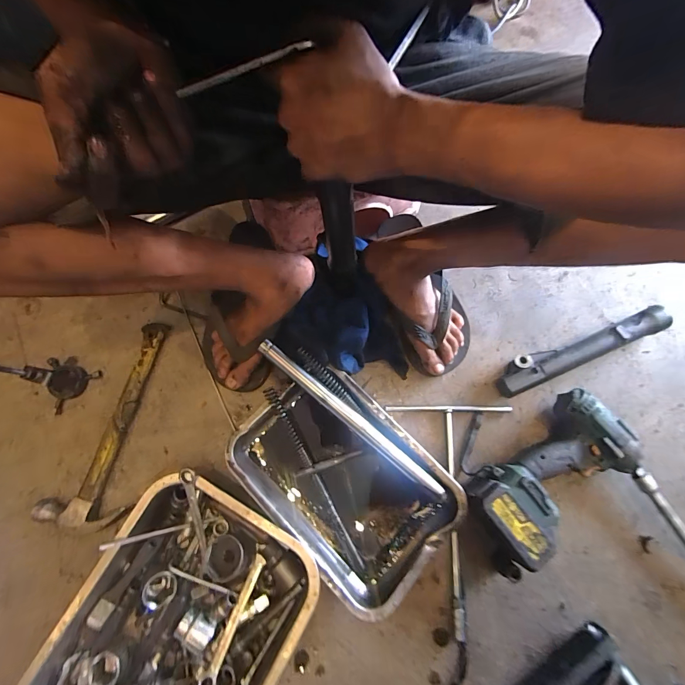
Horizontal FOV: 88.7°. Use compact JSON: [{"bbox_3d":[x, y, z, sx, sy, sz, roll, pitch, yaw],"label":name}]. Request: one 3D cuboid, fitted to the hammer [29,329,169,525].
[{"bbox_3d":[-0.356,0.117,0.545,0.113,0.034,0.311,11,77,4],"label":"hammer"}]

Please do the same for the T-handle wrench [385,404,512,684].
[{"bbox_3d":[0.165,0.277,0.496,0.181,0.017,0.371,-1,76,1],"label":"T-handle wrench"}]

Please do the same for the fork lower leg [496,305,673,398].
[{"bbox_3d":[0.379,0.008,0.558,0.293,0.039,0.052,-23,77,-4],"label":"fork lower leg"}]

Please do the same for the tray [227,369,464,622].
[{"bbox_3d":[0.004,0.190,0.507,0.297,0.063,0.205,43,81,10],"label":"tray"}]

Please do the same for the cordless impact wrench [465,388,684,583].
[{"bbox_3d":[0.351,0.284,0.467,0.257,0.084,0.394,-28,77,-5],"label":"cordless impact wrench"}]

